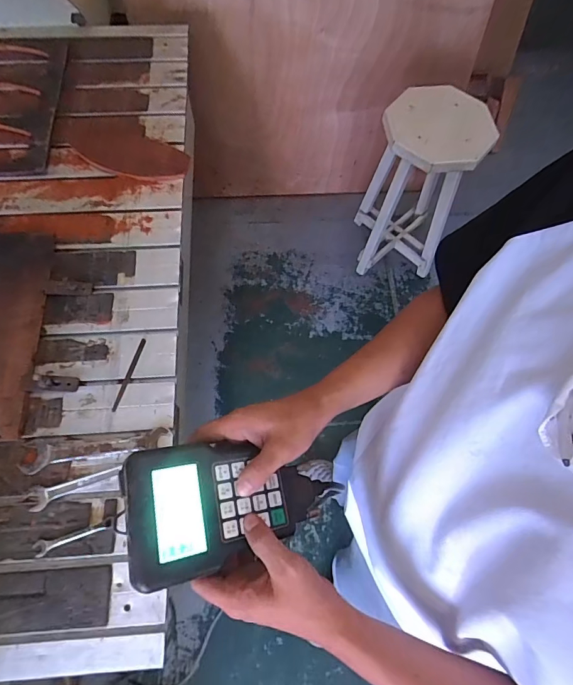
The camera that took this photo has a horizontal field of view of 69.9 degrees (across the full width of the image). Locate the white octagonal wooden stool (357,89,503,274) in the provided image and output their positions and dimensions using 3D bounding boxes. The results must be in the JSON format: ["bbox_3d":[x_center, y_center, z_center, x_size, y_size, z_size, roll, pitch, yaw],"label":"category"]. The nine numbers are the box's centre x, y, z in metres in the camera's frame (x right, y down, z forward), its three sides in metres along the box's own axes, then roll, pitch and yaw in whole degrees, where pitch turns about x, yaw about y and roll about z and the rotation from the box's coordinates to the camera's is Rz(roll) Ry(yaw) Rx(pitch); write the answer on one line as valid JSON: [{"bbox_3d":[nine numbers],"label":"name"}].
[{"bbox_3d":[0.458,-0.543,1.483,0.329,0.618,0.347,12,68,4],"label":"white octagonal wooden stool"}]

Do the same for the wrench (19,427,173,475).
[{"bbox_3d":[-0.333,0.184,0.718,0.247,0.012,0.053,-7,69,-3],"label":"wrench"}]

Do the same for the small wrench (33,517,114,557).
[{"bbox_3d":[-0.345,0.316,0.667,0.129,0.007,0.023,-17,70,-7],"label":"small wrench"}]

